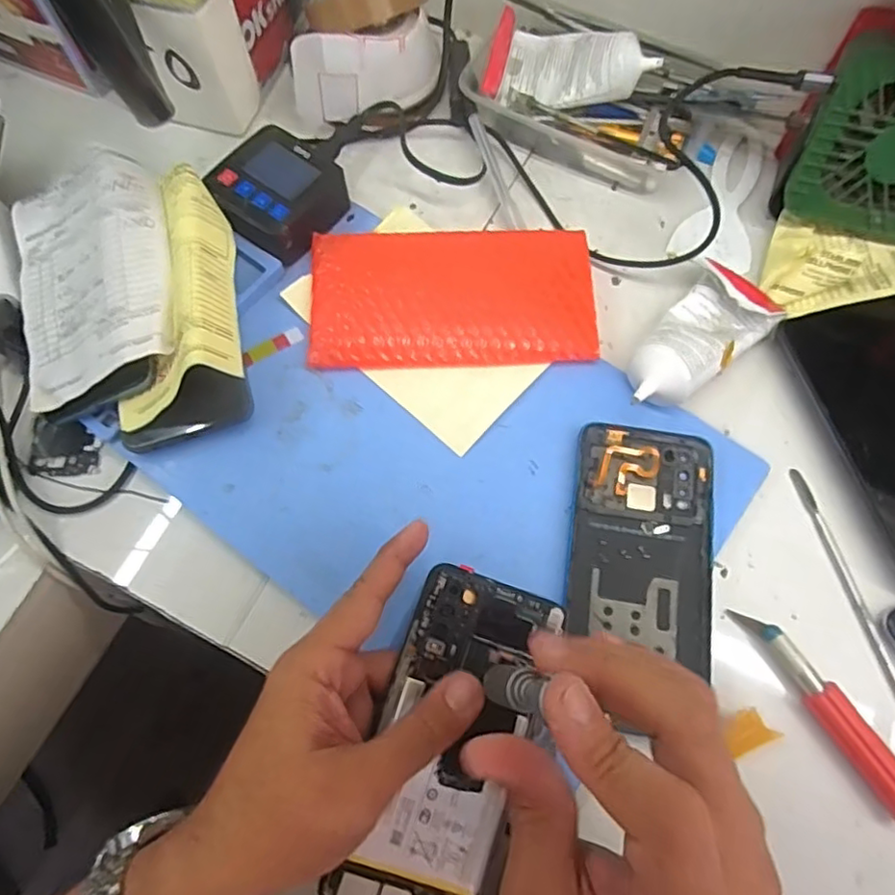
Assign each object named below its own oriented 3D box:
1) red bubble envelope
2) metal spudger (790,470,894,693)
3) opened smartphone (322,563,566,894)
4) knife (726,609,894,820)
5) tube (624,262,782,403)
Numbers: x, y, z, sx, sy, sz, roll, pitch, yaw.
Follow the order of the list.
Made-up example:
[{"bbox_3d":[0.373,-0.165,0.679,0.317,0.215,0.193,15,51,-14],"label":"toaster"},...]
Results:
[{"bbox_3d":[0.002,-0.094,0.391,0.170,0.015,0.093,-1,71,-2],"label":"red bubble envelope"},{"bbox_3d":[0.223,0.090,0.337,0.008,0.005,0.167,-14,72,-7],"label":"metal spudger"},{"bbox_3d":[0.002,0.141,0.294,0.073,0.013,0.158,13,78,2],"label":"opened smartphone"},{"bbox_3d":[0.192,0.130,0.313,0.018,0.016,0.113,-32,73,-10],"label":"knife"},{"bbox_3d":[0.150,-0.065,0.374,0.051,0.028,0.117,44,61,12],"label":"tube"}]

